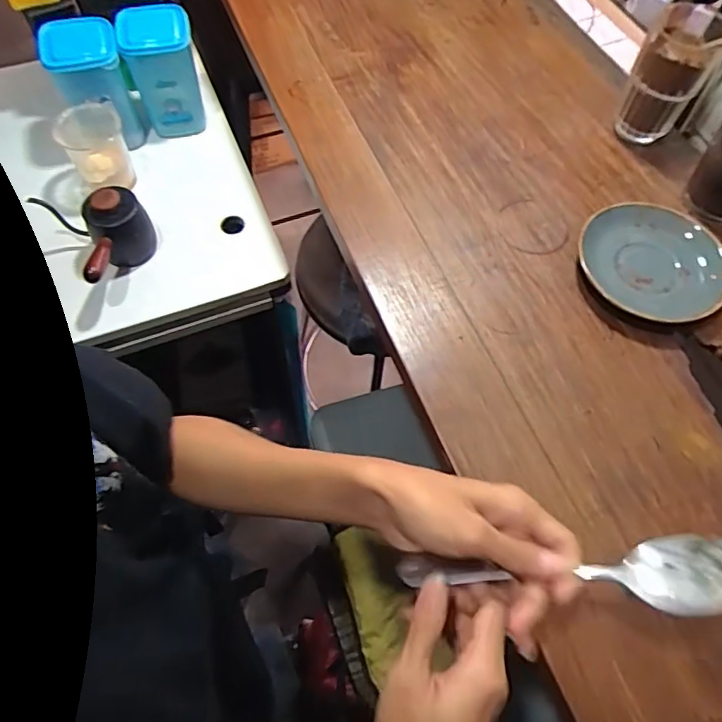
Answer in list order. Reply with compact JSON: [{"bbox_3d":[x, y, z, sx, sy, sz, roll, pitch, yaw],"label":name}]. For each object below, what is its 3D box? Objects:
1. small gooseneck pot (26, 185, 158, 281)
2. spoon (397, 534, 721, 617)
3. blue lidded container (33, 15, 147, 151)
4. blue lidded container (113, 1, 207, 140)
[{"bbox_3d":[-0.328,-0.162,0.702,0.131,0.093,0.108,41,69,19],"label":"small gooseneck pot"},{"bbox_3d":[0.120,0.128,0.327,0.201,0.016,0.040,-10,60,21],"label":"spoon"},{"bbox_3d":[-0.374,-0.389,0.784,0.095,0.148,0.096,-15,63,-8],"label":"blue lidded container"},{"bbox_3d":[-0.285,-0.423,0.804,0.093,0.146,0.094,-15,63,-8],"label":"blue lidded container"}]

